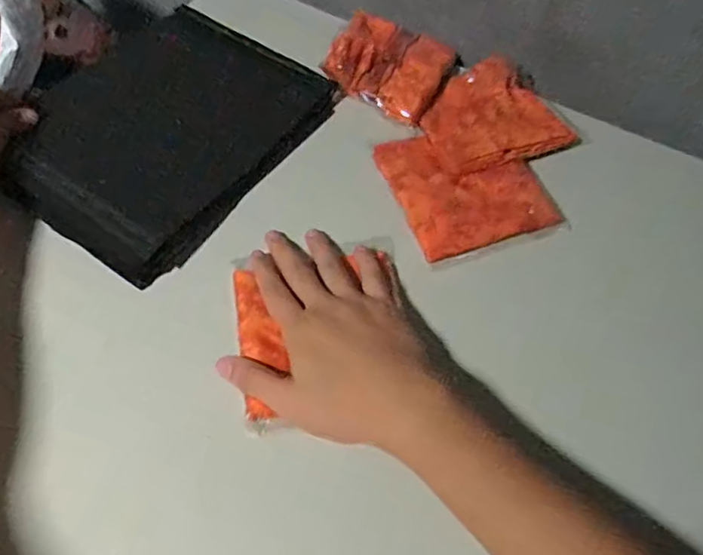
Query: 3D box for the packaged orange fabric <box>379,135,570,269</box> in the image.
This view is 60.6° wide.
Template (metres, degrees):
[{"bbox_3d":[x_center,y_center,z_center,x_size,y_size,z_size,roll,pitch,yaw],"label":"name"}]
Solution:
[{"bbox_3d":[0.097,-0.077,0.507,0.119,0.020,0.124,-15,57,-12],"label":"packaged orange fabric"}]

